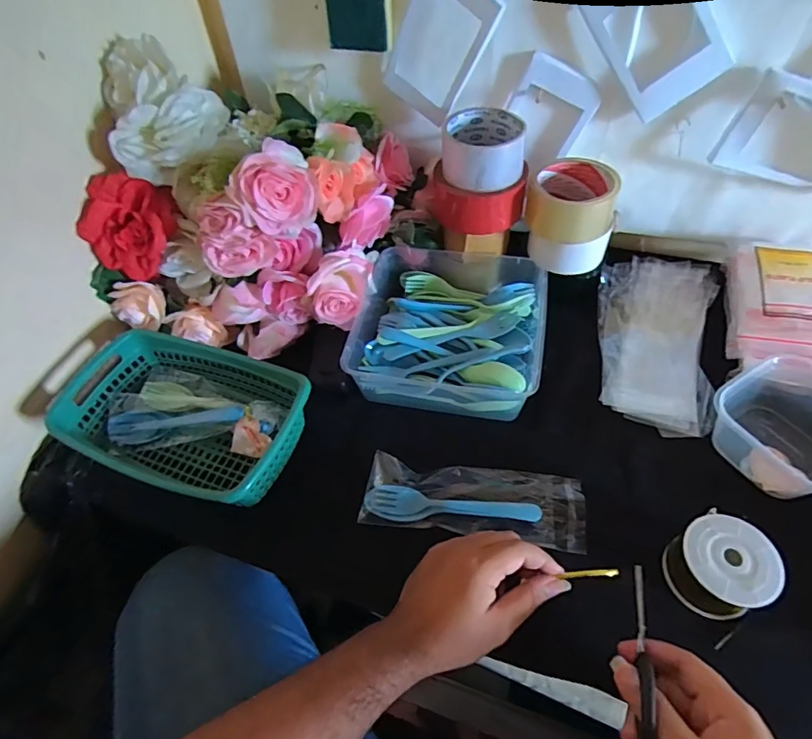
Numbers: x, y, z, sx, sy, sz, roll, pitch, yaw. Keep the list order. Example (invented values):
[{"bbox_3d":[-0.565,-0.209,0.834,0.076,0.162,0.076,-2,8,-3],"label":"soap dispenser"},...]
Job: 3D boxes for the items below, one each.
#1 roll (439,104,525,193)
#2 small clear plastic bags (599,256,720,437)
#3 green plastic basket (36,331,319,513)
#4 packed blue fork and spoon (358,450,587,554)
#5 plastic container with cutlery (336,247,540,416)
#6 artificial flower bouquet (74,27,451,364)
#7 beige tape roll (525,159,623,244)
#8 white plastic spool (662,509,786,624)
[{"bbox_3d":[0.084,-0.241,0.520,0.085,0.049,0.096,5,52,8],"label":"roll"},{"bbox_3d":[0.280,-0.035,0.544,0.123,0.017,0.225,12,62,16],"label":"small clear plastic bags"},{"bbox_3d":[-0.221,0.051,0.500,0.244,0.076,0.157,17,55,17],"label":"green plastic basket"},{"bbox_3d":[0.063,0.122,0.449,0.197,0.025,0.067,5,52,9],"label":"packed blue fork and spoon"},{"bbox_3d":[0.052,-0.057,0.557,0.200,0.061,0.217,6,52,10],"label":"plastic container with cutlery"},{"bbox_3d":[-0.159,-0.197,0.556,0.356,0.235,0.256,5,52,9],"label":"artificial flower bouquet"},{"bbox_3d":[0.183,-0.188,0.533,0.093,0.057,0.074,9,53,12],"label":"beige tape roll"},{"bbox_3d":[0.248,0.158,0.382,0.070,0.053,0.069,-23,53,-13],"label":"white plastic spool"}]

